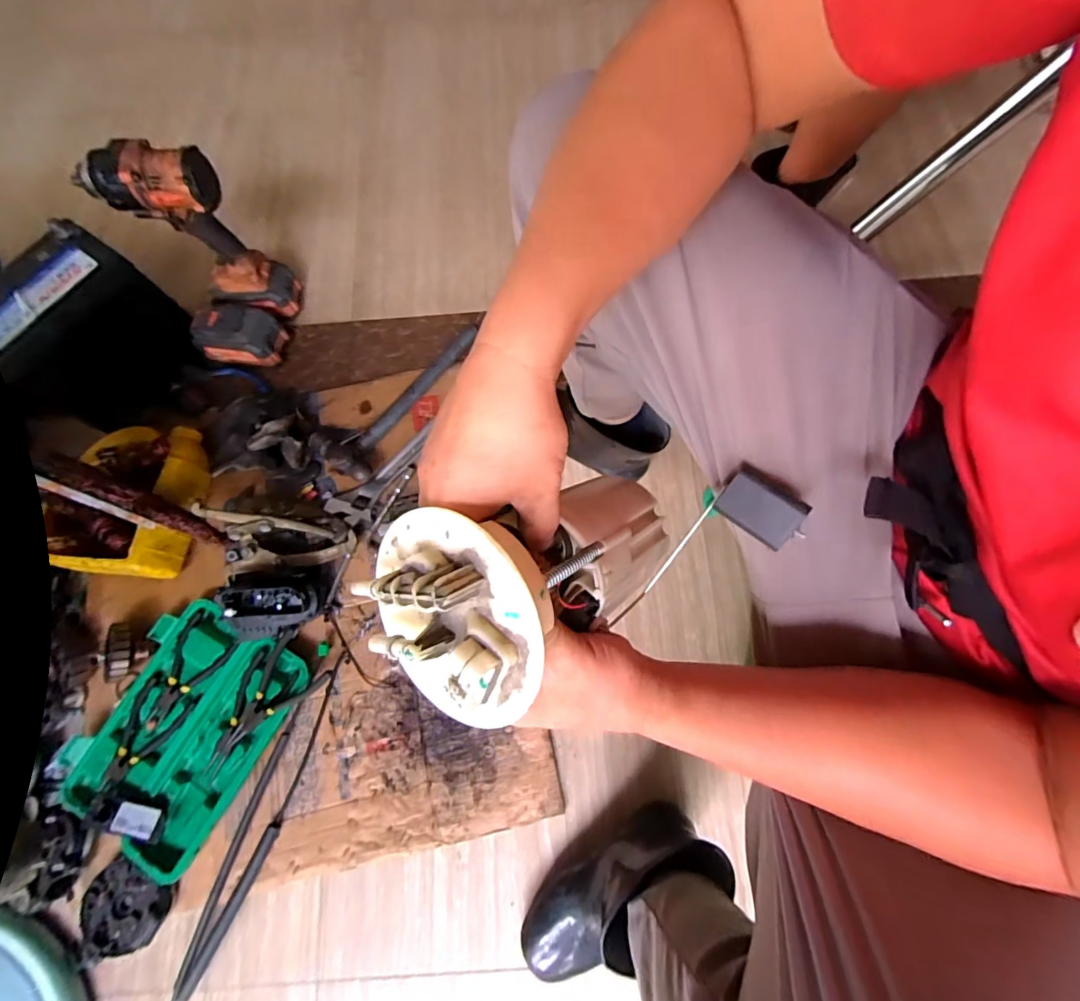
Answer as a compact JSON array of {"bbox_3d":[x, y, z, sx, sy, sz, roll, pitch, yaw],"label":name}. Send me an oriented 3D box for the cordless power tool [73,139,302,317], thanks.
[{"bbox_3d":[-0.498,-0.398,0.726,0.137,0.254,0.077,-5,73,0],"label":"cordless power tool"}]

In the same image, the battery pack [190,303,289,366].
[{"bbox_3d":[-0.501,-0.278,0.811,0.132,0.076,0.084,4,73,2],"label":"battery pack"}]

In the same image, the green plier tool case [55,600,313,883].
[{"bbox_3d":[-0.486,0.307,0.660,0.230,0.037,0.308,29,76,9],"label":"green plier tool case"}]

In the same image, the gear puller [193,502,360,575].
[{"bbox_3d":[-0.378,0.062,0.694,0.198,0.100,0.079,1,73,1],"label":"gear puller"}]

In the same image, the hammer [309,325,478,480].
[{"bbox_3d":[-0.232,-0.184,0.787,0.118,0.060,0.333,30,76,10],"label":"hammer"}]

